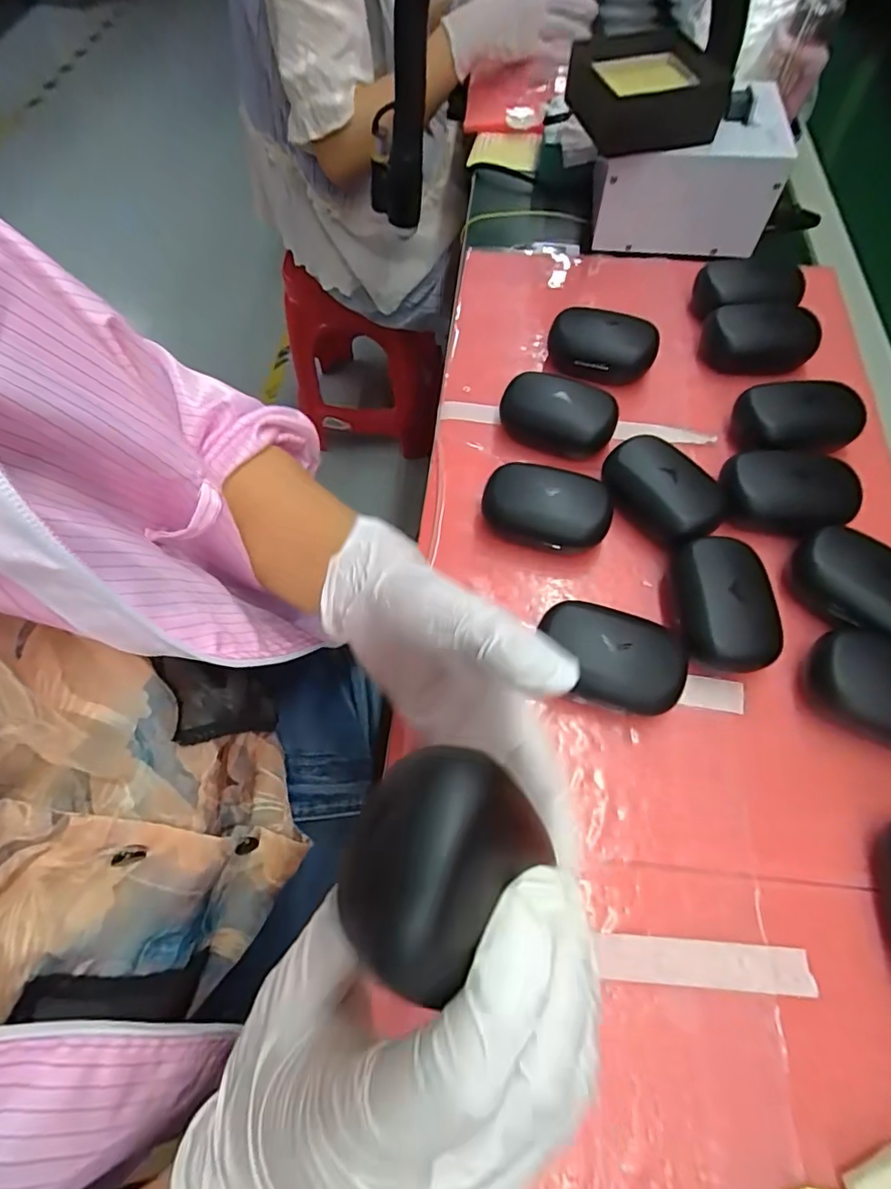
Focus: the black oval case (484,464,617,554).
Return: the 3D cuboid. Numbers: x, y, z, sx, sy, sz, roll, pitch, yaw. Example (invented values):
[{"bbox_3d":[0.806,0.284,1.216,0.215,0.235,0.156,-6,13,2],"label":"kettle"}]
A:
[{"bbox_3d":[0.069,-0.058,0.357,0.085,0.037,0.057,14,65,9],"label":"black oval case"}]

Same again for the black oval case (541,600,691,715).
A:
[{"bbox_3d":[0.096,0.039,0.308,0.081,0.037,0.054,22,66,13],"label":"black oval case"}]

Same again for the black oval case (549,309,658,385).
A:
[{"bbox_3d":[0.128,-0.201,0.423,0.082,0.031,0.049,21,66,13],"label":"black oval case"}]

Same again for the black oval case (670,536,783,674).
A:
[{"bbox_3d":[0.168,0.007,0.322,0.055,0.039,0.084,-2,63,2],"label":"black oval case"}]

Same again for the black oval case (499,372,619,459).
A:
[{"bbox_3d":[0.085,-0.135,0.393,0.085,0.040,0.047,26,67,15],"label":"black oval case"}]

